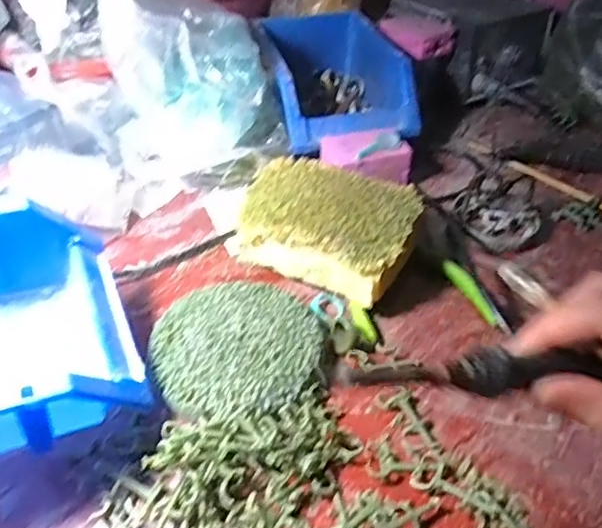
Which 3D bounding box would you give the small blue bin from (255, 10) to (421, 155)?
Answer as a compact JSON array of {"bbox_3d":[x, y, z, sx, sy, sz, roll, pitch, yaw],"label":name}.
[{"bbox_3d":[0.029,-0.177,0.573,0.124,0.071,0.188,-9,43,-11],"label":"small blue bin"}]

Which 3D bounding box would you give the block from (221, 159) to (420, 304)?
[{"bbox_3d":[0.017,-0.031,0.428,0.133,0.043,0.093,20,45,20],"label":"block"}]

